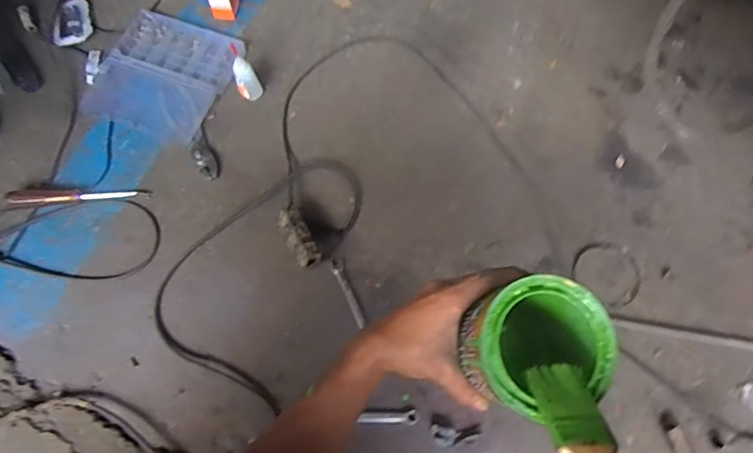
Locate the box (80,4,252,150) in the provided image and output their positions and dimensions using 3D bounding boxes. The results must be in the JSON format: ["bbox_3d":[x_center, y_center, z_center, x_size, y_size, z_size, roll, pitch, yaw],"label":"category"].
[{"bbox_3d":[-0.362,-0.257,0.863,0.223,0.029,0.212,20,69,7],"label":"box"}]

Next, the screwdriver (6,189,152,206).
[{"bbox_3d":[-0.463,-0.049,0.795,0.203,0.030,0.026,-3,68,-2],"label":"screwdriver"}]

